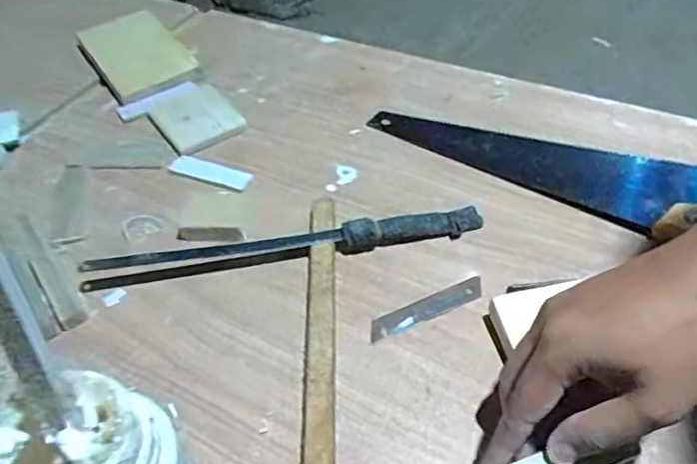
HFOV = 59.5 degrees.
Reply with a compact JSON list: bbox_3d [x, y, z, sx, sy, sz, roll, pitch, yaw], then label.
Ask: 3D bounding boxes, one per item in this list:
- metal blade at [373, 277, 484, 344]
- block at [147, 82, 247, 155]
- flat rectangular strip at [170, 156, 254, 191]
[{"bbox_3d":[0.056,0.054,0.435,0.090,0.004,0.019,-21,49,-16],"label":"metal blade"},{"bbox_3d":[-0.150,-0.115,0.601,0.073,0.011,0.083,-30,52,-22],"label":"block"},{"bbox_3d":[-0.124,-0.054,0.546,0.078,0.004,0.022,15,50,18],"label":"flat rectangular strip"}]

